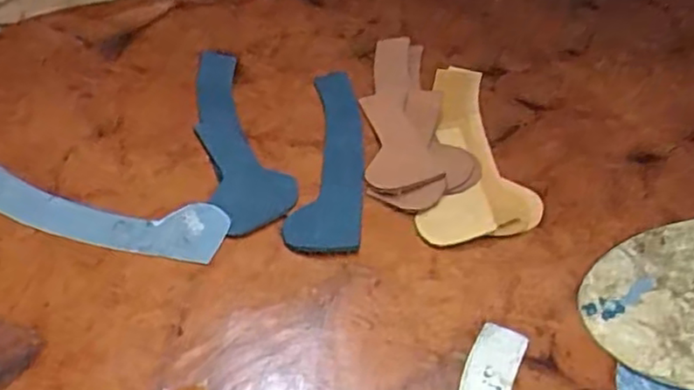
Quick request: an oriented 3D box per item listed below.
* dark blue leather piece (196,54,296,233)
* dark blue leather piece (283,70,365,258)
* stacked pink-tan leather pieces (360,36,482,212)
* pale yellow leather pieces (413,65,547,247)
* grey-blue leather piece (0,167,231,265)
[{"bbox_3d":[-0.100,-0.053,0.566,0.061,0.004,0.219,-17,51,-14],"label":"dark blue leather piece"},{"bbox_3d":[-0.013,-0.036,0.548,0.055,0.011,0.206,2,51,4],"label":"dark blue leather piece"},{"bbox_3d":[0.053,-0.072,0.583,0.086,0.012,0.211,-6,51,-3],"label":"stacked pink-tan leather pieces"},{"bbox_3d":[0.116,-0.042,0.561,0.093,0.015,0.218,6,52,7],"label":"pale yellow leather pieces"},{"bbox_3d":[-0.189,0.013,0.500,0.196,0.004,0.050,9,52,10],"label":"grey-blue leather piece"}]

